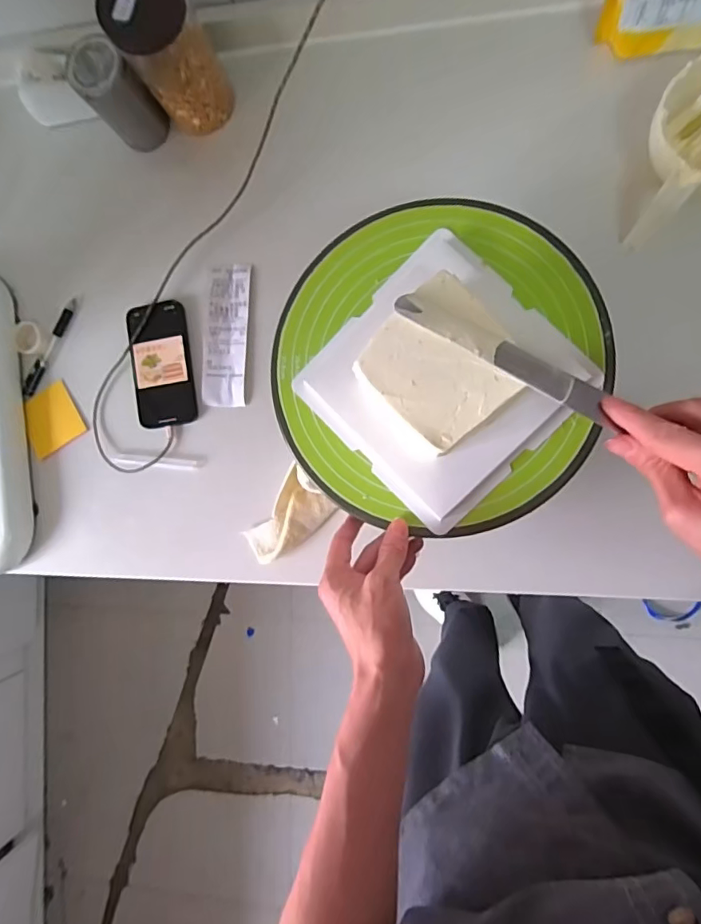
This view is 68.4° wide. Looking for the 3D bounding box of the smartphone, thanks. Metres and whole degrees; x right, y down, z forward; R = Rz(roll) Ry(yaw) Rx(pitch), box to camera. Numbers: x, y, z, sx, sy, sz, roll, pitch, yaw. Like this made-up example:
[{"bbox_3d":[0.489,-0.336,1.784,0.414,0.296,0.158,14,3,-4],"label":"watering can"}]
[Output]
[{"bbox_3d":[-0.229,-0.118,0.624,0.074,0.008,0.146,-7,88,9],"label":"smartphone"}]

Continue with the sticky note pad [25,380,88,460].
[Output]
[{"bbox_3d":[-0.380,-0.055,0.656,0.076,0.009,0.074,-29,85,8],"label":"sticky note pad"}]

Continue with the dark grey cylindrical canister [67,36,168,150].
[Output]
[{"bbox_3d":[-0.261,-0.411,0.584,0.058,0.100,0.058,0,90,9],"label":"dark grey cylindrical canister"}]

